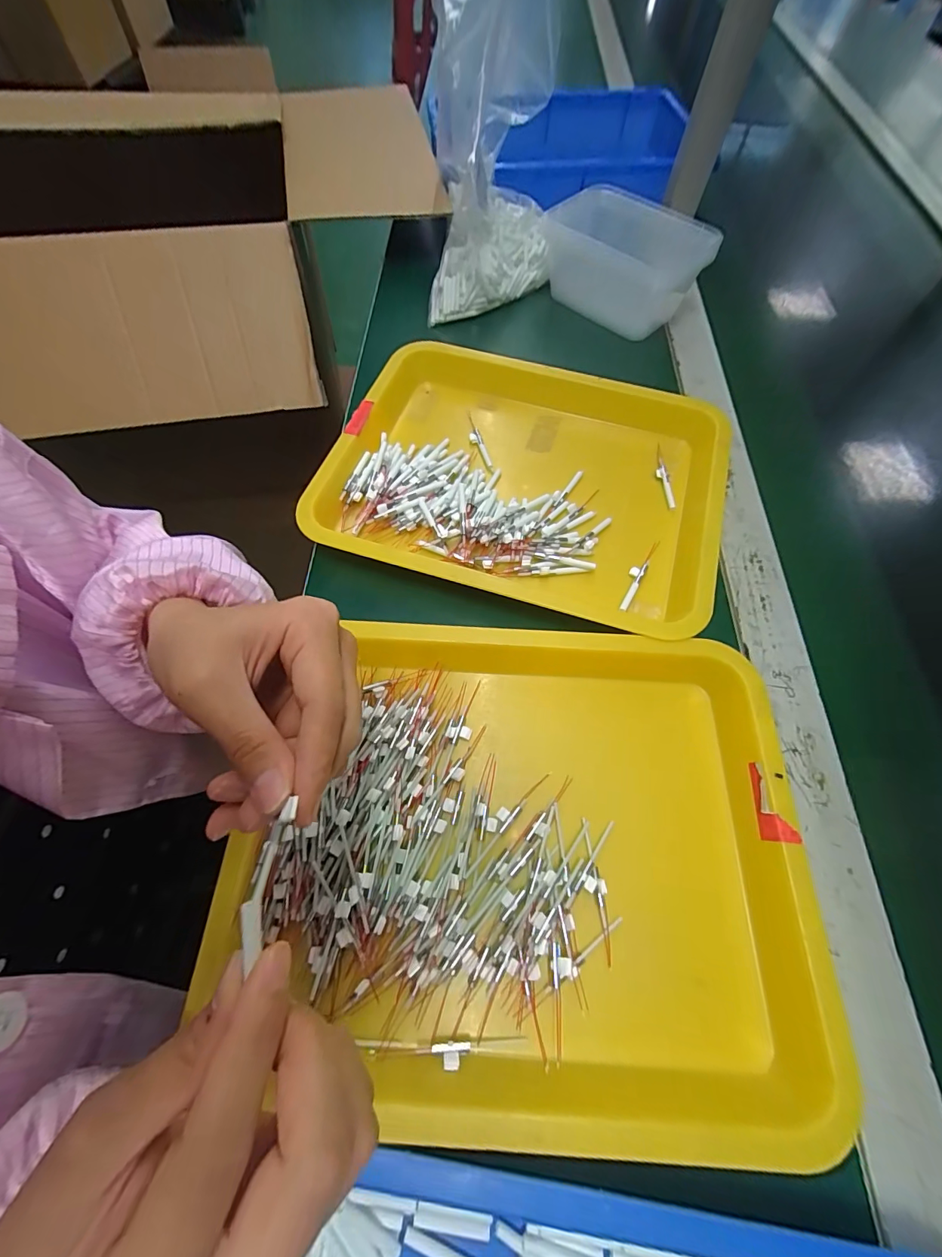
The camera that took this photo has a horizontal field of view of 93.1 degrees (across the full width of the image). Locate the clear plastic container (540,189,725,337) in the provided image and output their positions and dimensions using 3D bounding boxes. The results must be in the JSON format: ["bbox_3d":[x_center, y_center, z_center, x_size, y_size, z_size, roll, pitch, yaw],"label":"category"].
[{"bbox_3d":[0.178,-0.439,0.535,0.185,0.097,0.143,16,64,5],"label":"clear plastic container"}]

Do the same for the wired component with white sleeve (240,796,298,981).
[{"bbox_3d":[-0.067,0.082,0.147,0.007,0.006,0.047,7,68,0],"label":"wired component with white sleeve"}]

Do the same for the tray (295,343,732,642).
[{"bbox_3d":[0.046,-0.138,0.400,0.342,0.042,0.264,17,64,5],"label":"tray"}]

